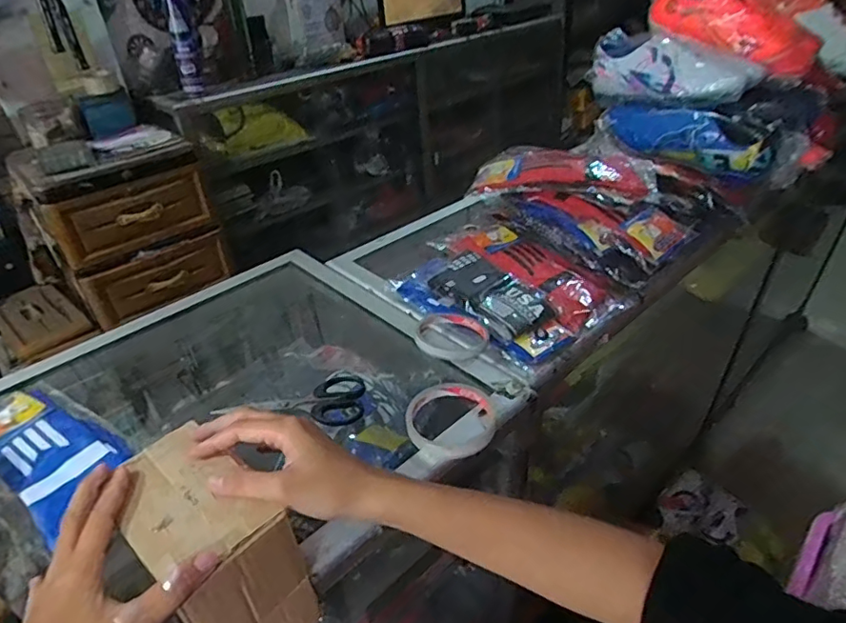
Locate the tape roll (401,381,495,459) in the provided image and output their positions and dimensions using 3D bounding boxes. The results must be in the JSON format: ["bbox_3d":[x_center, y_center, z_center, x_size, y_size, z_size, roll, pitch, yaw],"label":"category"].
[{"bbox_3d":[0.026,0.101,0.524,0.087,0.013,0.097,-10,36,-10],"label":"tape roll"}]

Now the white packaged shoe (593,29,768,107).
[{"bbox_3d":[0.393,-0.390,0.888,0.121,0.087,0.259,-27,42,-30],"label":"white packaged shoe"}]

